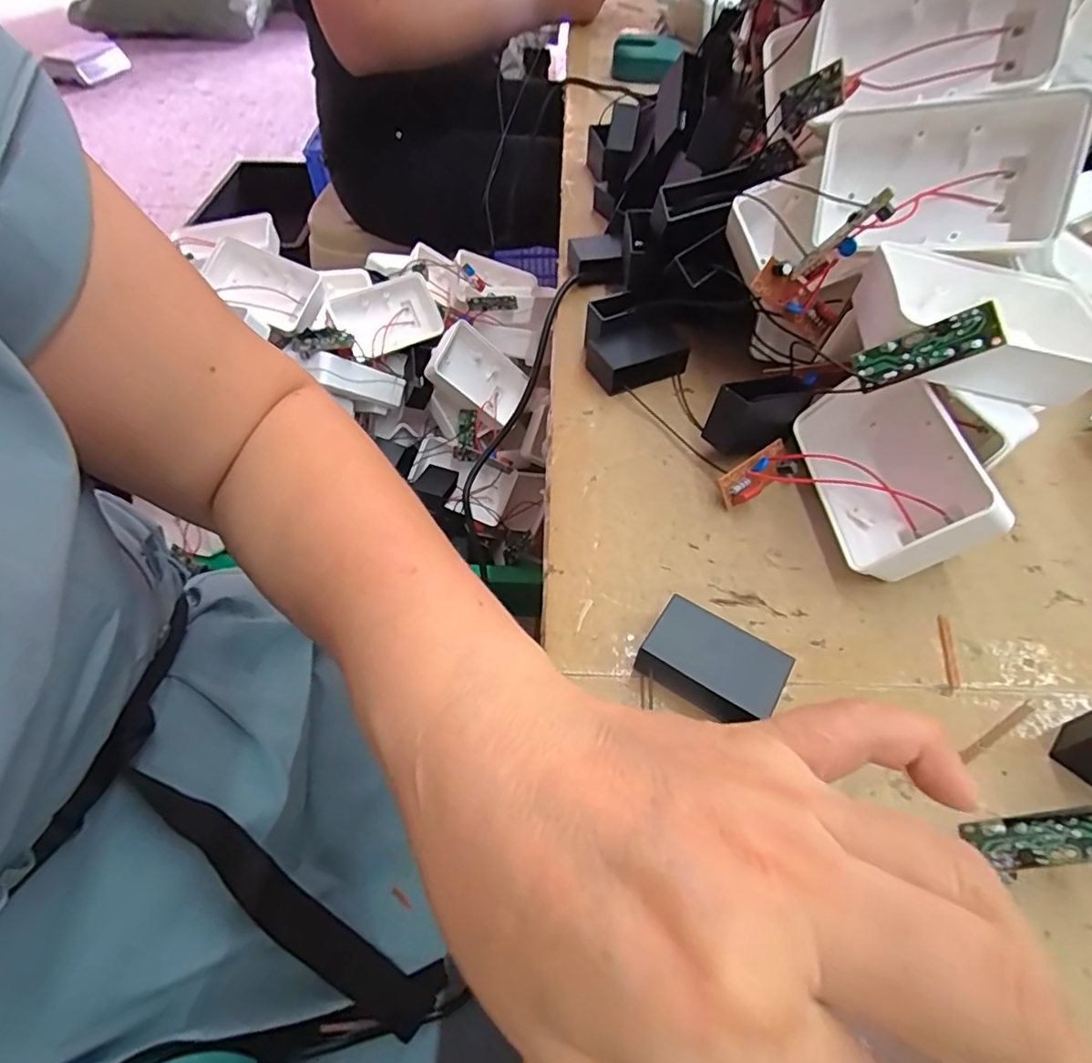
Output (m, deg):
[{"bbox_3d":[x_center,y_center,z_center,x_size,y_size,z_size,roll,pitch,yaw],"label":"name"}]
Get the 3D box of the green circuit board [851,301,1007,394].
[{"bbox_3d":[0.137,-0.065,0.211,0.004,0.044,0.015,-21,93,-53],"label":"green circuit board"}]

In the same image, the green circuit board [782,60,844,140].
[{"bbox_3d":[0.116,-0.188,0.254,0.004,0.018,0.040,-13,20,-10],"label":"green circuit board"}]

